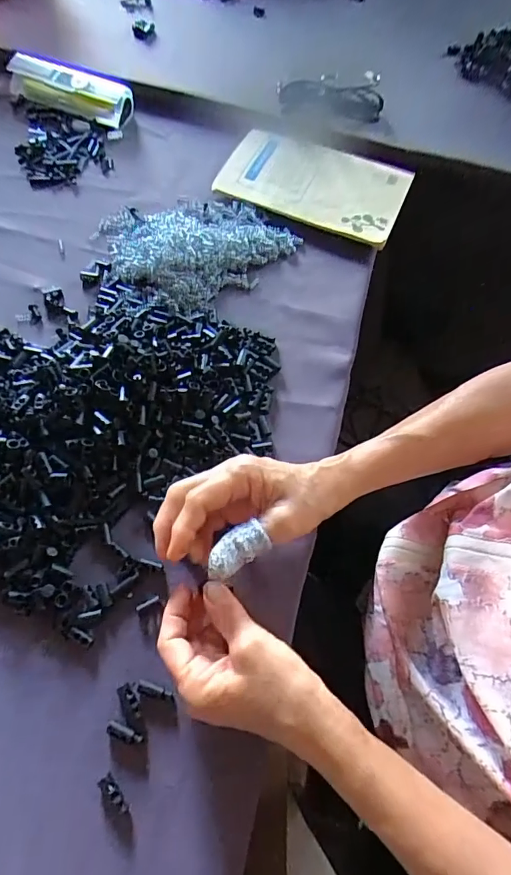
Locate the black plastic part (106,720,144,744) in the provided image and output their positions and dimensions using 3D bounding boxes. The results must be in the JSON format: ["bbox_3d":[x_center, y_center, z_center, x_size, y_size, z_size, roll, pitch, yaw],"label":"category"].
[{"bbox_3d":[-0.087,0.198,0.310,0.025,0.010,0.008,21,65,6],"label":"black plastic part"}]

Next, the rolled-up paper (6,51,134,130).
[{"bbox_3d":[-0.234,-0.435,0.575,0.159,0.037,0.049,24,66,8],"label":"rolled-up paper"}]

